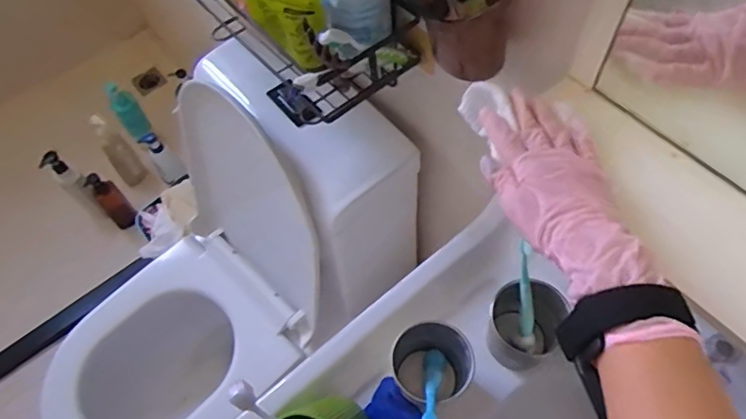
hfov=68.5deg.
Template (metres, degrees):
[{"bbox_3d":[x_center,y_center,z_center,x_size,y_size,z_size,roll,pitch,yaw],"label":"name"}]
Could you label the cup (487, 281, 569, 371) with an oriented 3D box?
[{"bbox_3d":[0.158,0.116,0.563,0.065,0.074,0.070,-1,60,2],"label":"cup"}]

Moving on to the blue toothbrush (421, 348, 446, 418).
[{"bbox_3d":[0.056,0.171,0.521,0.020,0.148,0.017,8,101,8],"label":"blue toothbrush"}]

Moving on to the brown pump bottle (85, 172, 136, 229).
[{"bbox_3d":[-0.741,-0.021,1.562,0.070,0.208,0.065,-41,66,-19],"label":"brown pump bottle"}]

